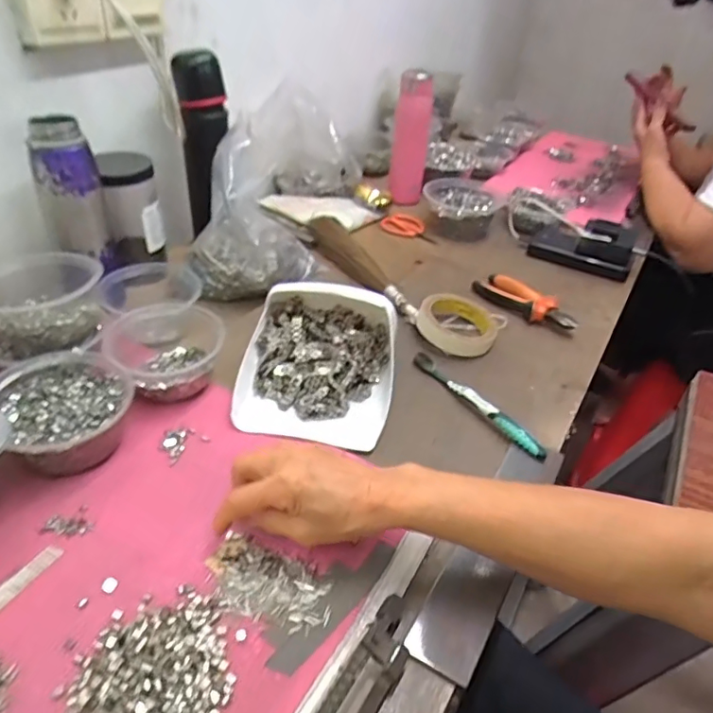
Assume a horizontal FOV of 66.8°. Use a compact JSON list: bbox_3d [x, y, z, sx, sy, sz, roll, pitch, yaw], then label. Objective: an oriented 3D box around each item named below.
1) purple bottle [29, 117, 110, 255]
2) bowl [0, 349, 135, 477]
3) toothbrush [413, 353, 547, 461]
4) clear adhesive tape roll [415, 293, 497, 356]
[{"bbox_3d":[-0.317,-0.186,0.600,0.050,0.139,0.049,11,38,8],"label":"purple bottle"},{"bbox_3d":[-0.257,0.050,0.482,0.104,0.057,0.112,3,38,-3],"label":"bowl"},{"bbox_3d":[0.125,0.044,0.575,0.015,0.020,0.185,-21,44,-29],"label":"toothbrush"},{"bbox_3d":[0.127,-0.044,0.678,0.096,0.027,0.106,14,39,13],"label":"clear adhesive tape roll"}]

